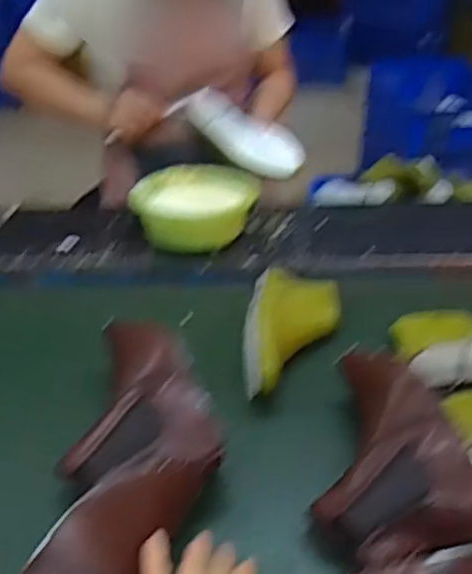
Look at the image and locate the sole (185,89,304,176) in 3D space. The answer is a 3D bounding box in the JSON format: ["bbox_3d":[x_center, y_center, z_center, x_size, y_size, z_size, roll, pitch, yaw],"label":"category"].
[{"bbox_3d":[0.014,-0.257,1.166,0.228,0.025,0.085,37,85,18],"label":"sole"}]

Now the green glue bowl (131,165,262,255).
[{"bbox_3d":[-0.069,-0.130,1.121,0.172,0.074,0.182,0,32,0],"label":"green glue bowl"}]

